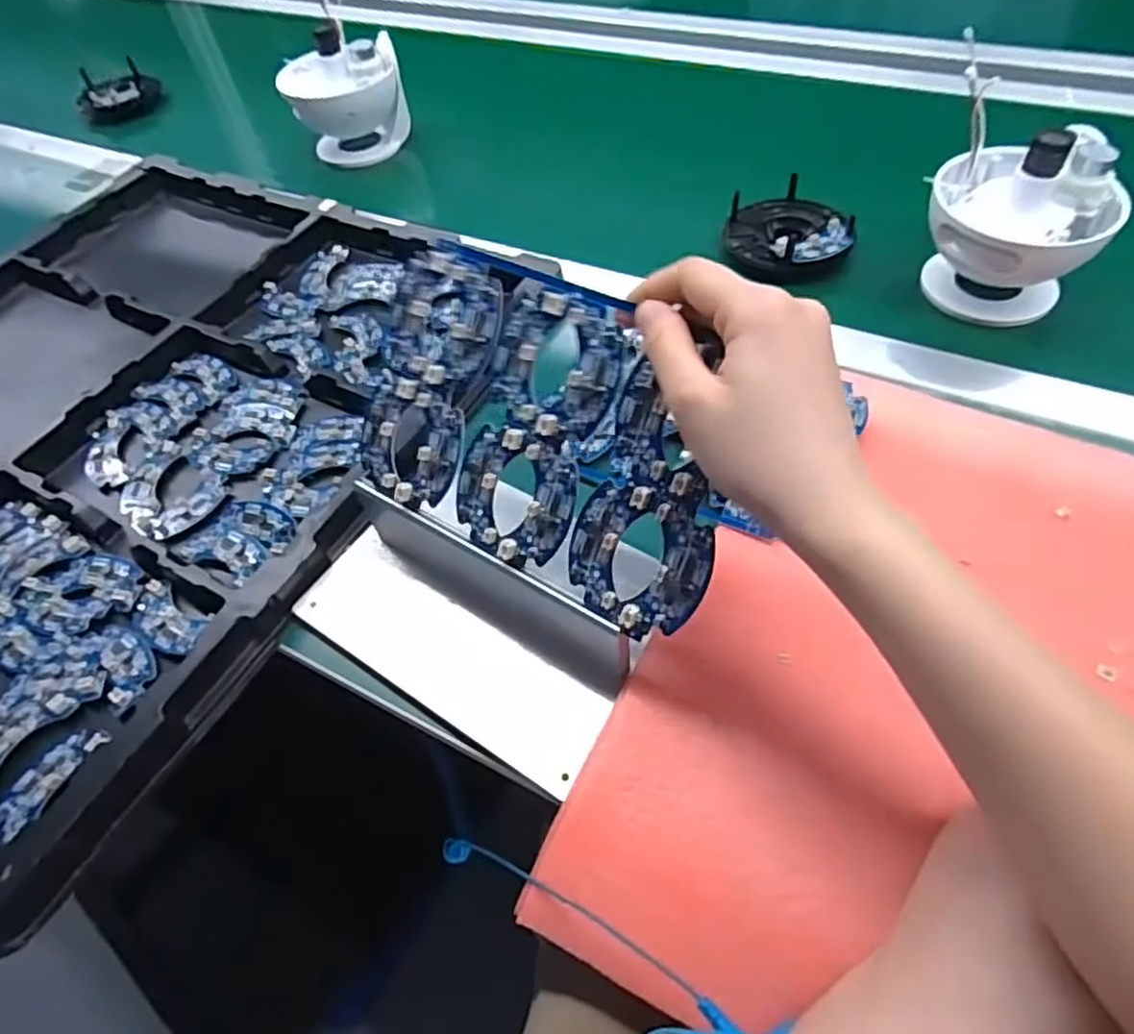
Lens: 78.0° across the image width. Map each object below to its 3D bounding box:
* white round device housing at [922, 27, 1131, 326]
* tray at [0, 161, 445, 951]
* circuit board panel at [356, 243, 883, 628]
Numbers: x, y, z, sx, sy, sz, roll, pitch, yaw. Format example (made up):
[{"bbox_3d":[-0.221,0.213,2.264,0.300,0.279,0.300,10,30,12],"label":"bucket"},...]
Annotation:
[{"bbox_3d":[0.316,-0.215,0.501,0.127,0.131,0.105,24,60,21],"label":"white round device housing"},{"bbox_3d":[-0.350,-0.080,0.536,0.526,0.041,0.512,25,60,22],"label":"tray"},{"bbox_3d":[-0.012,-0.040,0.331,0.204,0.128,0.007,27,19,23],"label":"circuit board panel"}]

